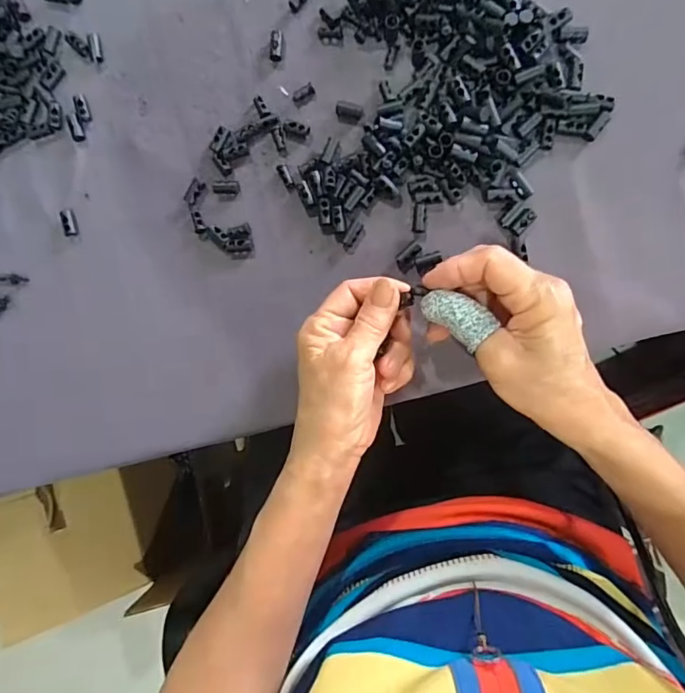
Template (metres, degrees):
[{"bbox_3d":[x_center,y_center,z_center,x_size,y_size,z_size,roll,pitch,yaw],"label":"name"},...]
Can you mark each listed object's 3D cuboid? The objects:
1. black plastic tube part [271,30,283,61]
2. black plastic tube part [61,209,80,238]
[{"bbox_3d":[-0.046,-0.211,0.341,0.009,0.007,0.021,2,90,7],"label":"black plastic tube part"},{"bbox_3d":[-0.202,-0.091,0.359,0.009,0.004,0.020,-12,88,7],"label":"black plastic tube part"}]

